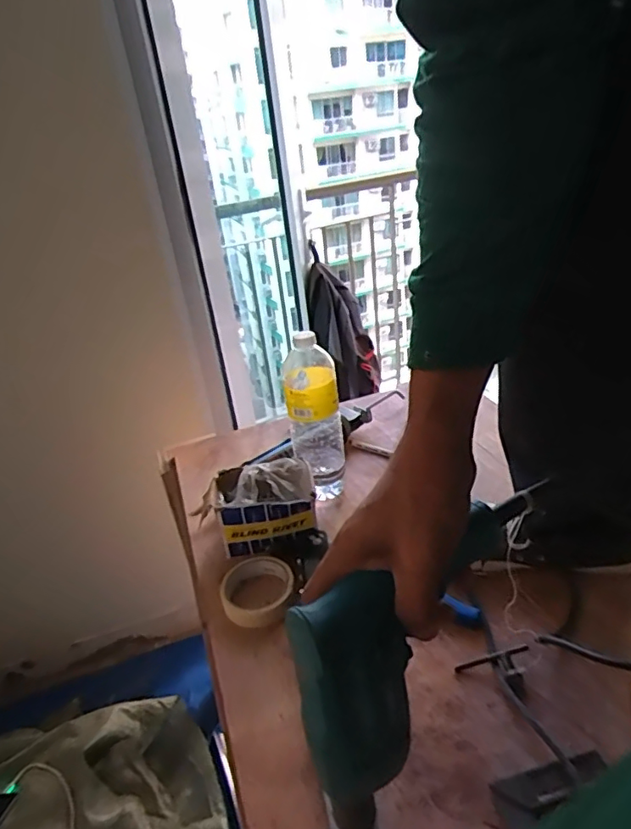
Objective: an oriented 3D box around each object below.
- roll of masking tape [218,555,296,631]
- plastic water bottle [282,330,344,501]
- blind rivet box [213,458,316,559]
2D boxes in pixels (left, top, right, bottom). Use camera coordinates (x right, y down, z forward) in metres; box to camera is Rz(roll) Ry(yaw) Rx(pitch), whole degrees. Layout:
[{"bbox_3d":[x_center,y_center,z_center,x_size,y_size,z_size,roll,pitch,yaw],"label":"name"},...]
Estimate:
[{"bbox_3d":[-0.073,0.223,0.686,0.092,0.030,0.094,-6,28,3],"label":"roll of masking tape"},{"bbox_3d":[-0.002,0.001,0.817,0.073,0.270,0.088,-9,28,-3],"label":"plastic water bottle"},{"bbox_3d":[-0.074,0.129,0.770,0.146,0.086,0.100,-11,28,-7],"label":"blind rivet box"}]

